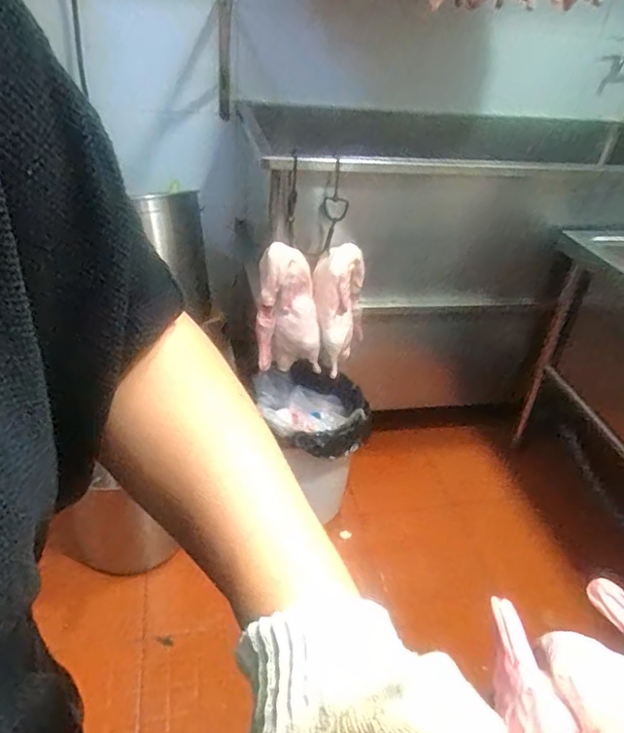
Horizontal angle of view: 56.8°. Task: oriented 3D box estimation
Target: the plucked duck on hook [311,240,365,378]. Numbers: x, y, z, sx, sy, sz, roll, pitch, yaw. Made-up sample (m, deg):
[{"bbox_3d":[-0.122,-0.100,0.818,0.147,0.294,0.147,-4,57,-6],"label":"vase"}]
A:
[{"bbox_3d":[0.070,-0.144,1.513,0.145,0.329,0.147,3,3,-4],"label":"plucked duck on hook"}]

